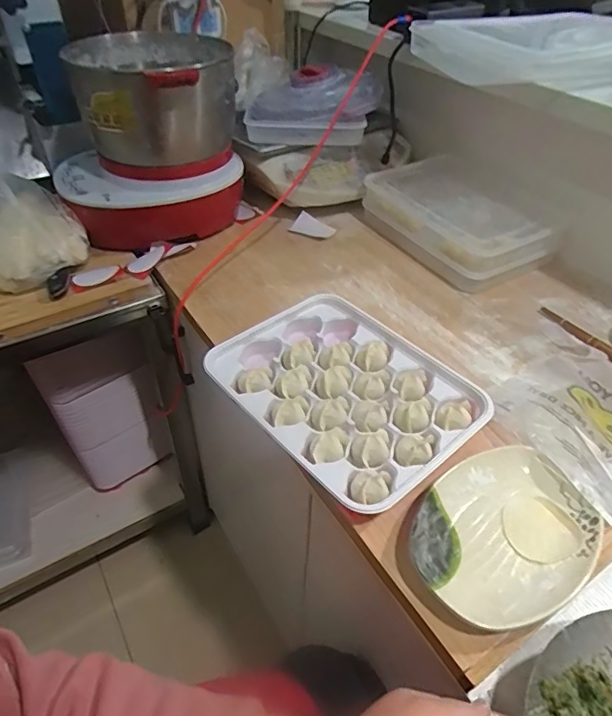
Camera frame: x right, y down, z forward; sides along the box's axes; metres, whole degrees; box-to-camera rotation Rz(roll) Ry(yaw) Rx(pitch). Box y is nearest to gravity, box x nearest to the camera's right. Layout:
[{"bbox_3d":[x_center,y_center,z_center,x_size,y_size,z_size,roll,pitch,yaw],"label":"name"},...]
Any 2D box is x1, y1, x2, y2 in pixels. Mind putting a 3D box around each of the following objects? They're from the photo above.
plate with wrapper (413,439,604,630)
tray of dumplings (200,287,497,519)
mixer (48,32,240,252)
[{"bbox_3d":[0.181,0.159,0.455,0.184,0.018,0.137,-24,49,-25],"label":"plate with wrapper"},{"bbox_3d":[0.046,0.035,0.578,0.217,0.035,0.282,-33,53,-31],"label":"tray of dumplings"},{"bbox_3d":[-0.263,-0.359,0.829,0.298,0.262,0.260,-3,44,-5],"label":"mixer"}]

